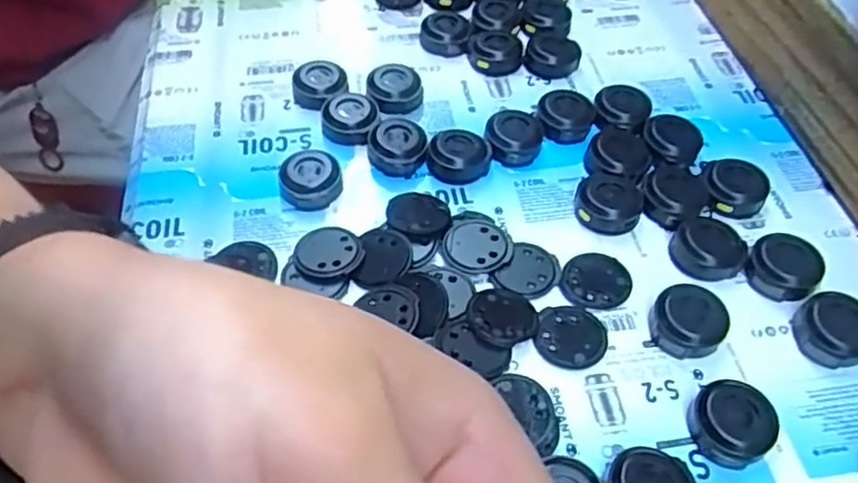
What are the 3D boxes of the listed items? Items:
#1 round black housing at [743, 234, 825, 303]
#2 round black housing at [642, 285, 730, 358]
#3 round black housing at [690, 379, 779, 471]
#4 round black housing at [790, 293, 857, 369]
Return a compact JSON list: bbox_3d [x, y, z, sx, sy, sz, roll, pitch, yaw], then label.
[{"bbox_3d":[0.154,0.012,0.295,0.029,0.014,0.026,34,60,25],"label":"round black housing"},{"bbox_3d":[0.106,0.033,0.278,0.029,0.014,0.026,18,55,15],"label":"round black housing"},{"bbox_3d":[0.111,0.067,0.251,0.025,0.017,0.029,-30,57,-20],"label":"round black housing"},{"bbox_3d":[0.165,0.036,0.277,0.026,0.014,0.027,-1,52,1],"label":"round black housing"}]

